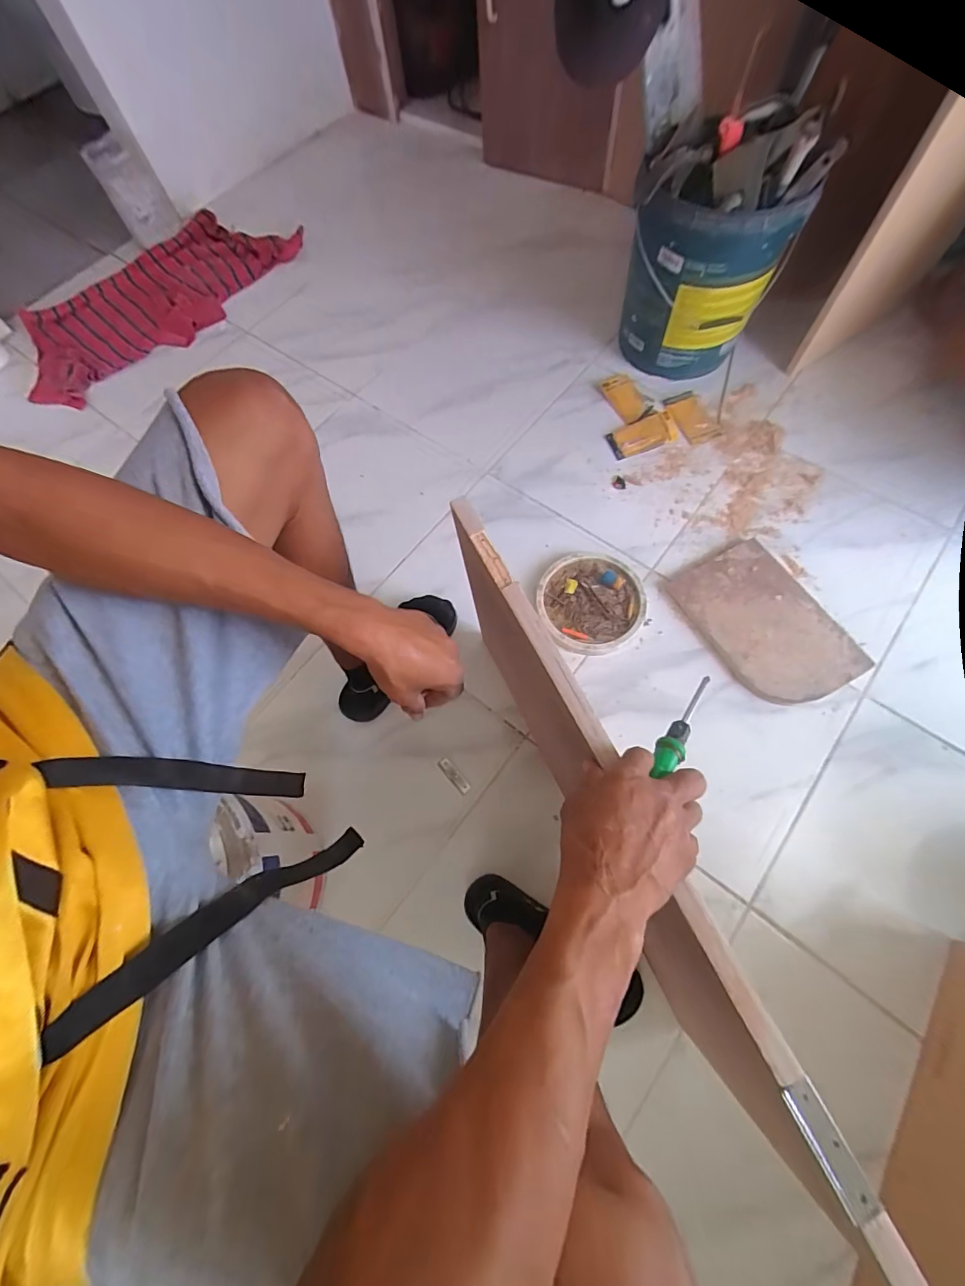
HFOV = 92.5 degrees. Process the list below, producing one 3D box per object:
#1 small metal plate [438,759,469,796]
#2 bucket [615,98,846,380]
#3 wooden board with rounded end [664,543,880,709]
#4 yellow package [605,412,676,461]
[{"bbox_3d":[-0.046,0.218,0.755,0.018,0.011,0.065,-40,71,-11],"label":"small metal plate"},{"bbox_3d":[0.460,-0.801,0.954,0.285,0.361,0.303,-1,69,4],"label":"bucket"},{"bbox_3d":[0.472,-0.034,0.784,0.190,0.026,0.287,-27,69,-6],"label":"wooden board with rounded end"},{"bbox_3d":[0.330,-0.427,0.950,0.139,0.018,0.073,-21,69,-4],"label":"yellow package"}]

